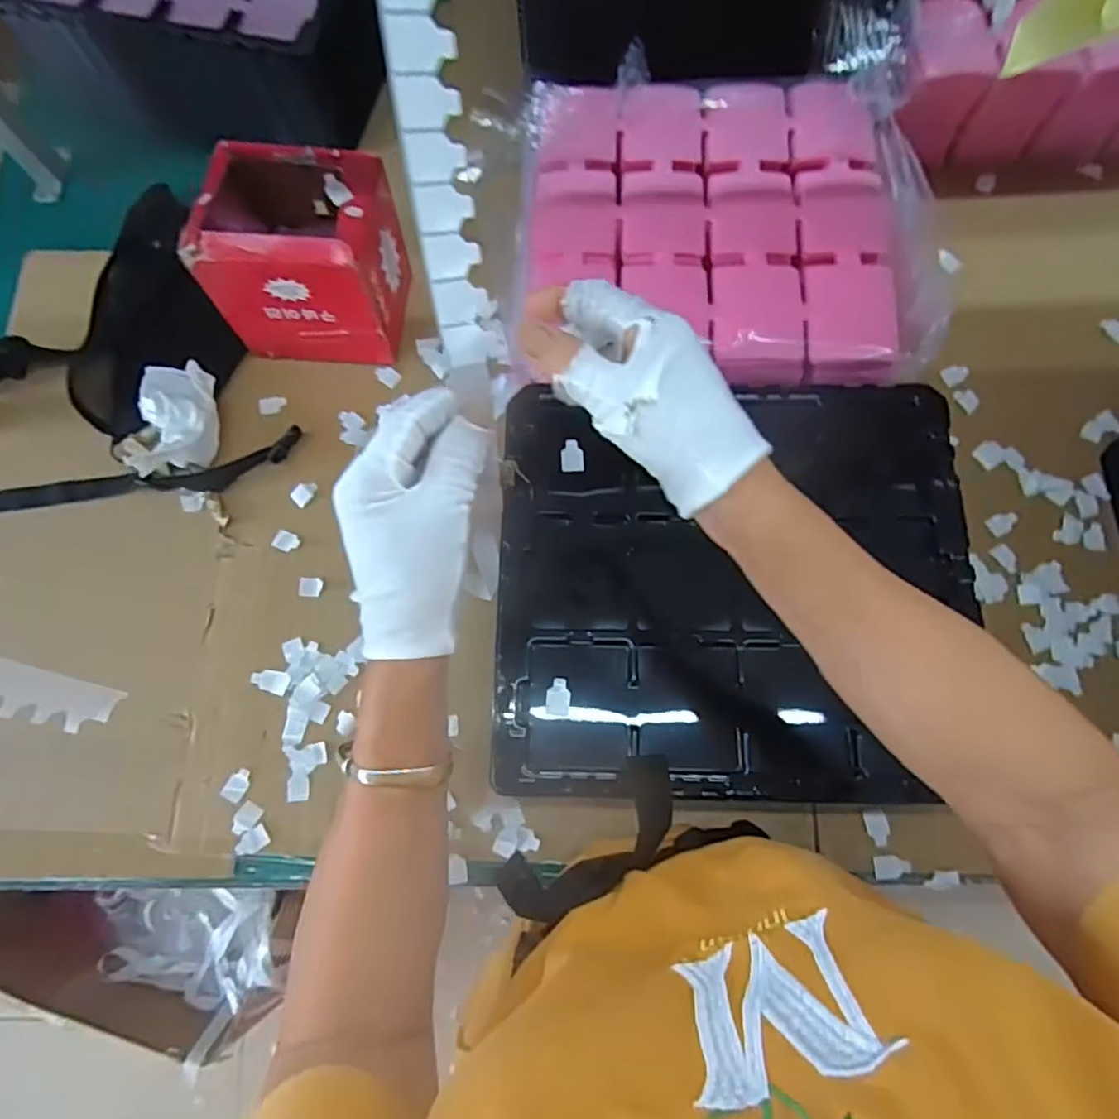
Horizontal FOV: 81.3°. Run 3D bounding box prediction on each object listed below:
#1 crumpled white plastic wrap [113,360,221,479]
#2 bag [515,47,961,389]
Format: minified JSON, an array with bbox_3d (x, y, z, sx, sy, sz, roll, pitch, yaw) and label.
[{"bbox_3d":[-0.373,-0.133,0.630,0.079,0.051,0.116,20,76,7],"label":"crumpled white plastic wrap"},{"bbox_3d":[0.147,-0.298,0.575,0.367,0.060,0.285,3,74,3],"label":"bag"}]

